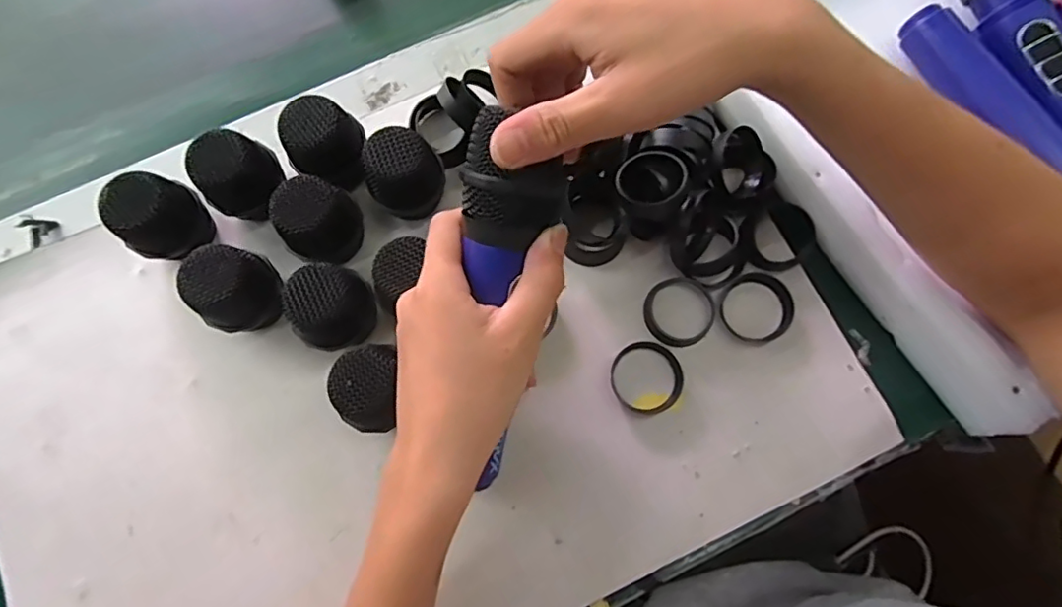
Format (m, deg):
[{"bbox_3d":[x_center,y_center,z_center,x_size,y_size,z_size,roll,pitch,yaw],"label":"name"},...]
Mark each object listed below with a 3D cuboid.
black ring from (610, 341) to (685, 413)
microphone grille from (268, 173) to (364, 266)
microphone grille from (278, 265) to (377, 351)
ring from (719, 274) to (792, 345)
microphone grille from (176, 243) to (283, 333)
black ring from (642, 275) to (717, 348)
[{"bbox_3d":[0.072,0.046,0.357,0.045,0.008,0.043,0,77,0],"label":"black ring"},{"bbox_3d":[-0.124,-0.046,0.351,0.047,0.060,0.044,-35,79,-7],"label":"microphone grille"},{"bbox_3d":[-0.113,0.004,0.338,0.043,0.060,0.039,-35,79,-7],"label":"microphone grille"},{"bbox_3d":[0.143,0.002,0.368,0.042,0.015,0.044,0,77,0],"label":"ring"},{"bbox_3d":[-0.172,-0.006,0.342,0.039,0.059,0.042,0,77,0],"label":"microphone grille"},{"bbox_3d":[0.093,0.005,0.367,0.044,0.011,0.043,0,77,0],"label":"black ring"}]

